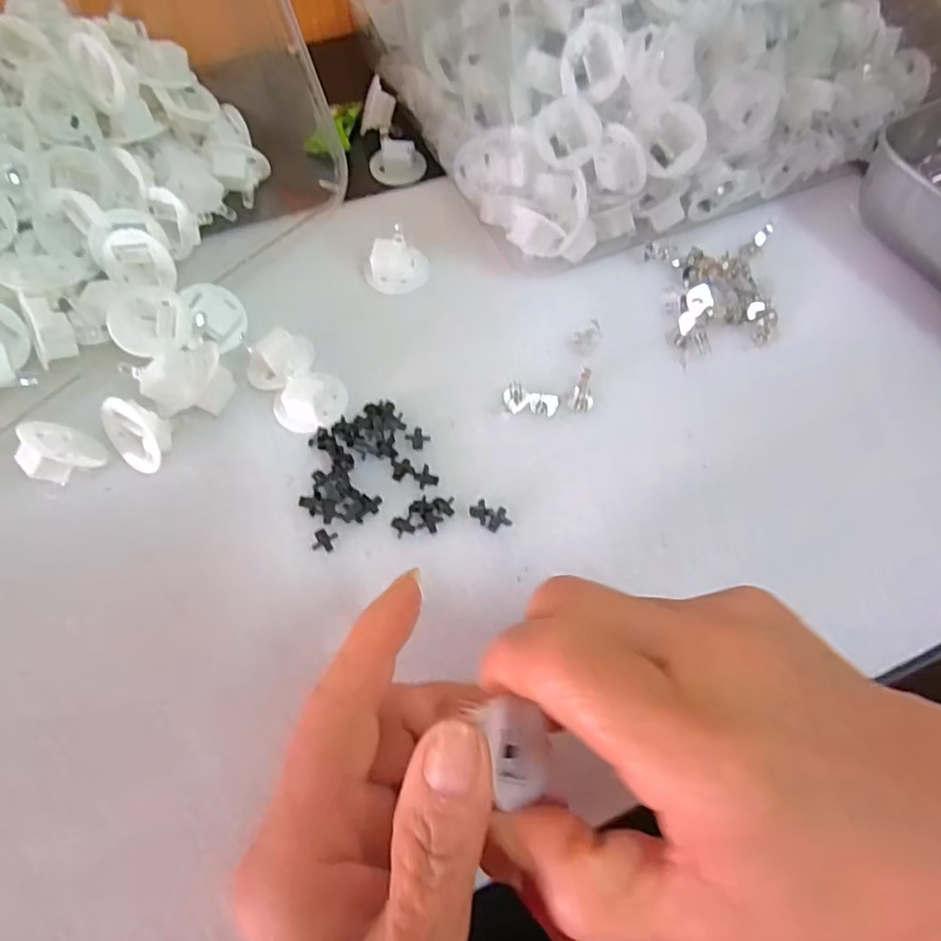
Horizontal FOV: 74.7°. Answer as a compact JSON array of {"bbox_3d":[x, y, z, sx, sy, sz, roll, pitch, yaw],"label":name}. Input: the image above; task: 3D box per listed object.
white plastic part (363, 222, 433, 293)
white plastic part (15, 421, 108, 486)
[{"bbox_3d":[-0.036,-0.104,0.309,0.026,0.018,0.027,29,66,13],"label":"white plastic part"},{"bbox_3d":[-0.172,-0.006,0.256,0.029,0.030,0.017,36,100,10],"label":"white plastic part"}]

